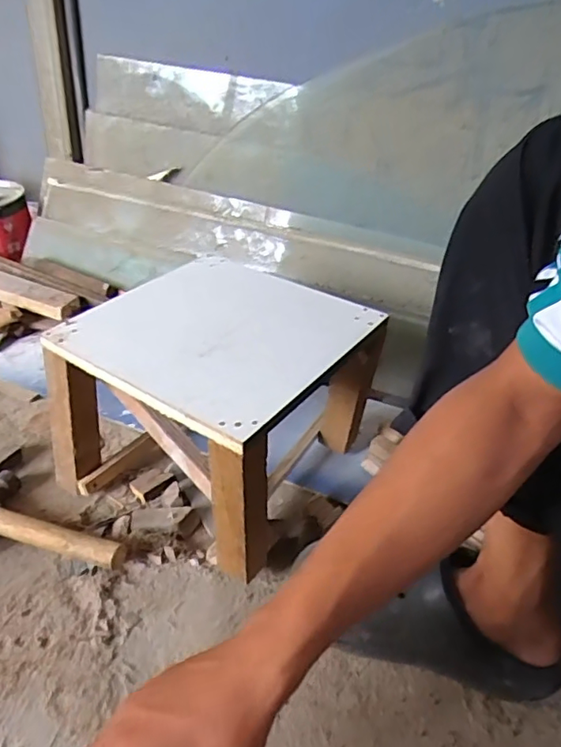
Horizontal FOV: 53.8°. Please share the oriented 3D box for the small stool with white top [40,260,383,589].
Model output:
[{"bbox_3d":[-0.079,0.039,0.691,0.288,0.242,0.287,25,40,25],"label":"small stool with white top"}]

